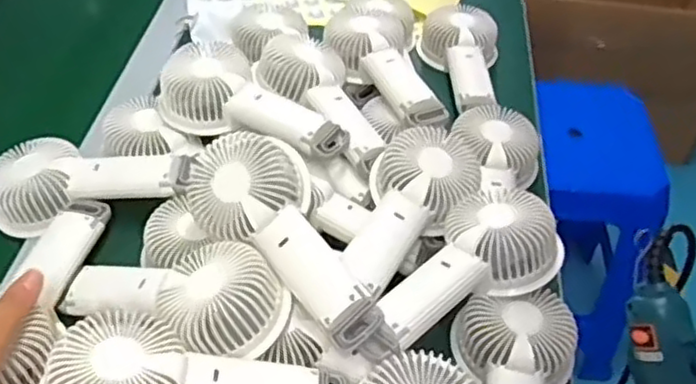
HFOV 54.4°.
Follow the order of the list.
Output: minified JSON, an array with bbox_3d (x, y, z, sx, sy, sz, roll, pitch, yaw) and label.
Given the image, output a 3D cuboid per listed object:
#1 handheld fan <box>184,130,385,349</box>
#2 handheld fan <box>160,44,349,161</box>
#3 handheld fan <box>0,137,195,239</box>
[{"bbox_3d":[-0.041,0.032,0.485,0.076,0.038,0.178,-31,72,-29],"label":"handheld fan"},{"bbox_3d":[-0.083,-0.081,0.599,0.177,0.043,0.076,18,48,11],"label":"handheld fan"},{"bbox_3d":[-0.216,-0.009,0.570,0.164,0.039,0.077,-9,48,-14],"label":"handheld fan"}]

